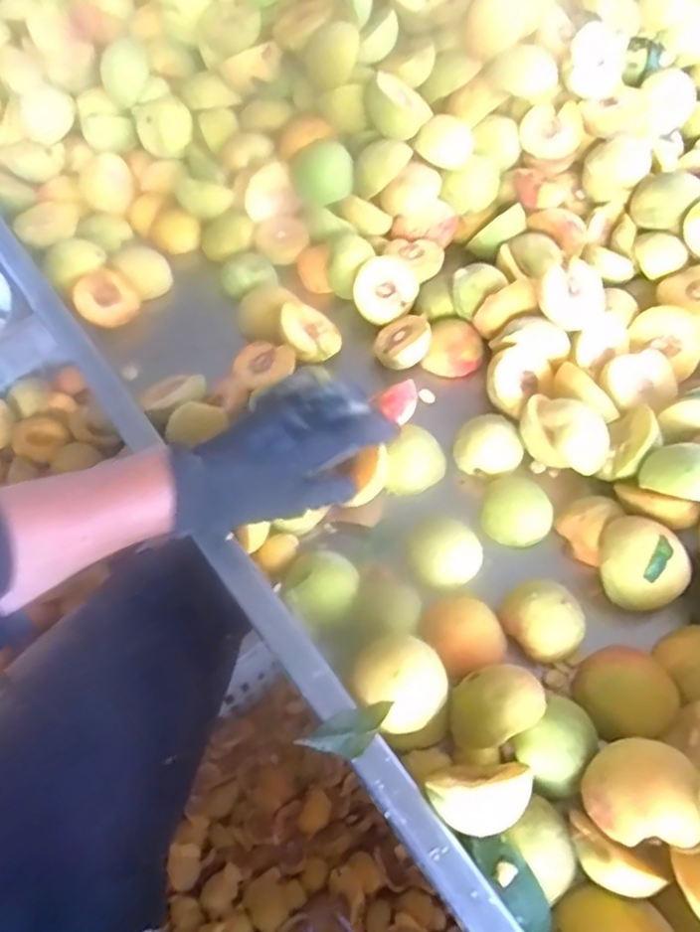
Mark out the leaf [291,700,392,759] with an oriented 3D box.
[{"bbox_3d":[0.000,0.150,0.370,0.052,0.006,0.025,-31,61,-19],"label":"leaf"}]

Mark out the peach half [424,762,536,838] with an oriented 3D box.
[{"bbox_3d":[0.069,0.182,0.358,0.054,0.041,0.035,7,56,5],"label":"peach half"}]

